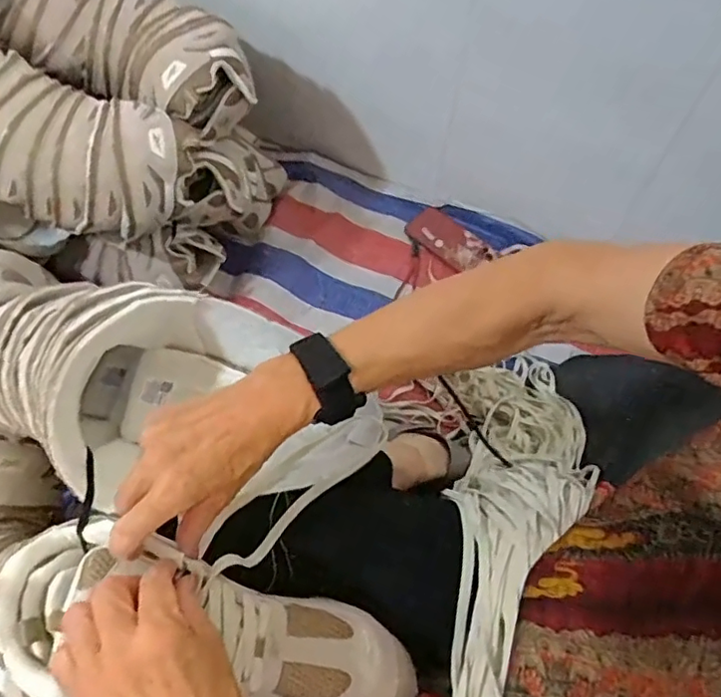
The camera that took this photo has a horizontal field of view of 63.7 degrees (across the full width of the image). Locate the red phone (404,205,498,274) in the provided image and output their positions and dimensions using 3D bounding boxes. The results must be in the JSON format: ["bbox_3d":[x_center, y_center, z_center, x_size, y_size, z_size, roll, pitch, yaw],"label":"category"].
[{"bbox_3d":[0.153,-0.185,0.999,0.155,0.013,0.068,40,82,17],"label":"red phone"}]

